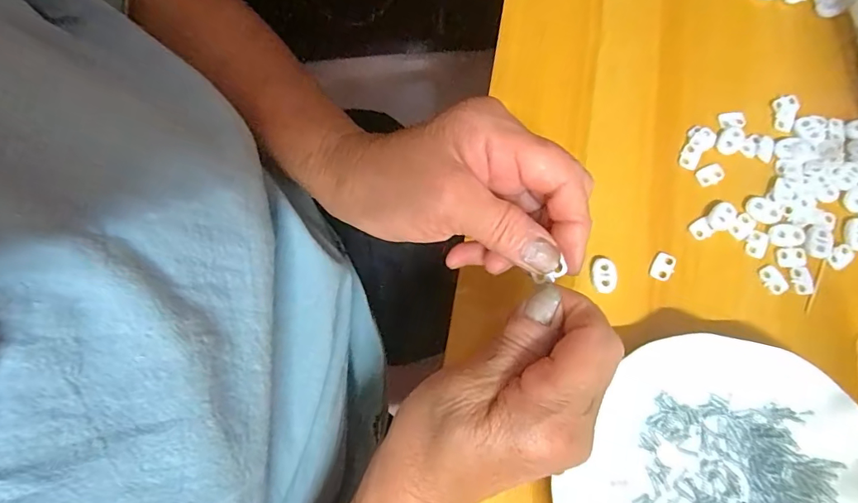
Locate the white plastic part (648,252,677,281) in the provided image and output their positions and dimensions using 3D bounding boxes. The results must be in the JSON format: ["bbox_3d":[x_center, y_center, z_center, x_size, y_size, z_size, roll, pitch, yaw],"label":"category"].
[{"bbox_3d":[0.153,0.010,0.305,0.014,0.004,0.019,33,77,8],"label":"white plastic part"}]

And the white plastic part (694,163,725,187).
[{"bbox_3d":[0.194,-0.053,0.320,0.018,0.004,0.012,-25,77,-7],"label":"white plastic part"}]

